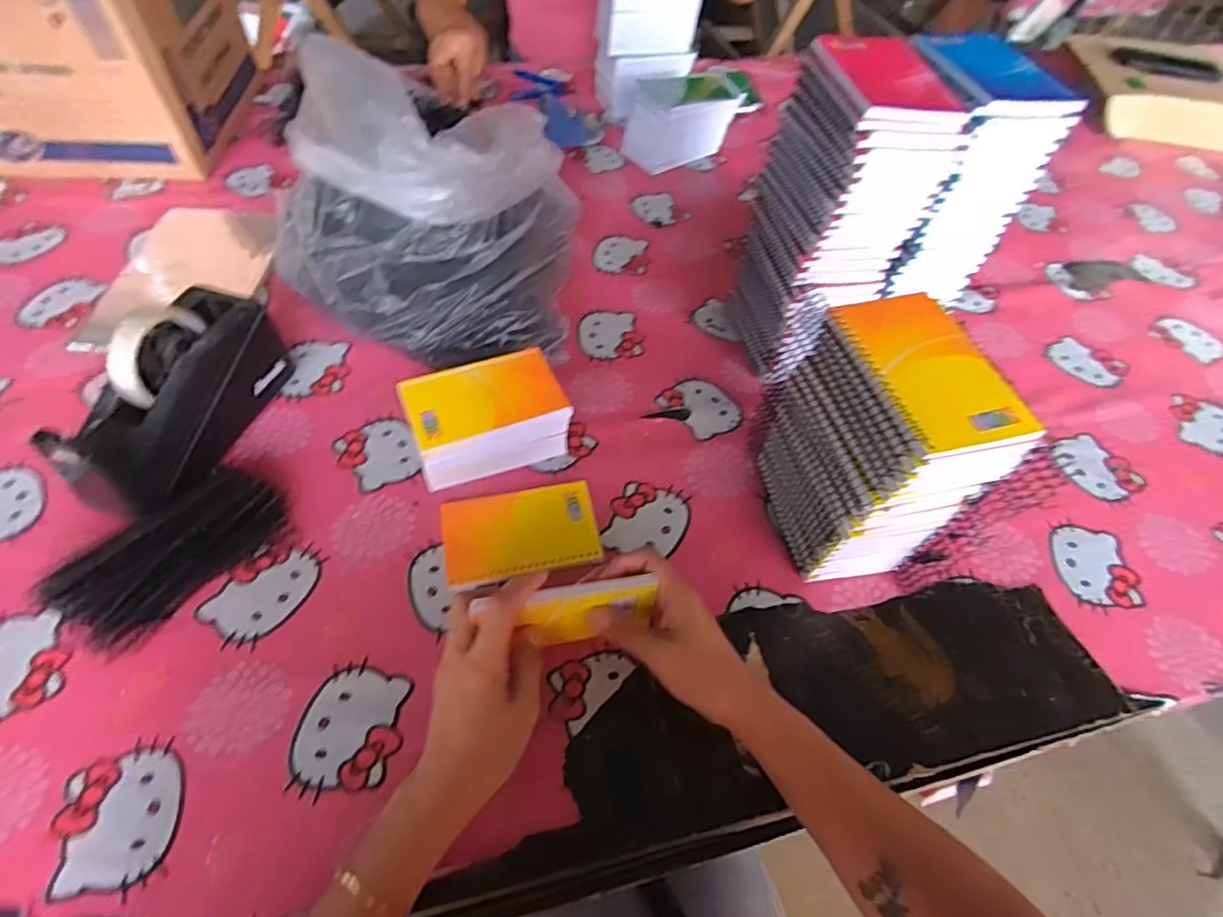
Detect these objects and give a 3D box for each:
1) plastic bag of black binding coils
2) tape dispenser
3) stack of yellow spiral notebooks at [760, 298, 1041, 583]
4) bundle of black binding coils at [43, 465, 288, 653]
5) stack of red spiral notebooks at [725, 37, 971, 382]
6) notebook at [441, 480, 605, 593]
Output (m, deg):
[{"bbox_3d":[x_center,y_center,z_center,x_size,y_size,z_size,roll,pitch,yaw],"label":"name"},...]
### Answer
[{"bbox_3d":[-0.177,-0.244,0.599,0.288,0.224,0.244,-4,55,-7],"label":"plastic bag of black binding coils"},{"bbox_3d":[-0.374,-0.052,0.517,0.076,0.112,0.210,13,54,5],"label":"tape dispenser"},{"bbox_3d":[0.193,0.000,0.462,0.090,0.207,0.130,-9,55,-11],"label":"stack of yellow spiral notebooks"},{"bbox_3d":[-0.340,0.071,0.468,0.070,0.033,0.153,34,59,19],"label":"bundle of black binding coils"},{"bbox_3d":[0.207,-0.213,0.573,0.105,0.283,0.130,-8,55,-10],"label":"stack of red spiral notebooks"},{"bbox_3d":[-0.077,0.064,0.515,0.129,0.009,0.080,-12,56,-13],"label":"notebook"}]

